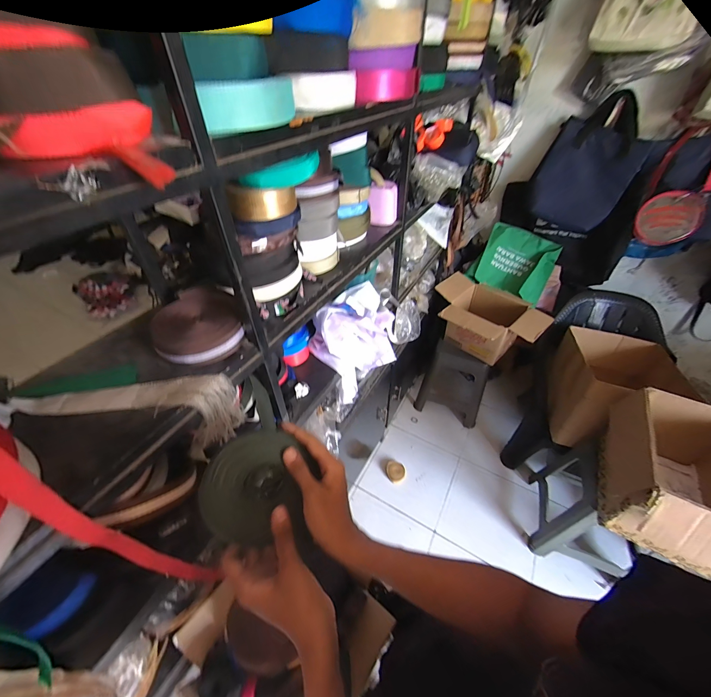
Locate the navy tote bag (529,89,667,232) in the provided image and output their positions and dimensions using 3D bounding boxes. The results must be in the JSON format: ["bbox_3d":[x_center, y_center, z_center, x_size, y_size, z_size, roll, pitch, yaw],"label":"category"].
[{"bbox_3d":[0.996,-0.767,1.301,0.116,0.467,0.370,-29,51,-25],"label":"navy tote bag"}]

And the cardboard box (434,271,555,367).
[{"bbox_3d":[0.612,-0.122,1.439,0.477,0.253,0.385,32,53,29],"label":"cardboard box"}]

